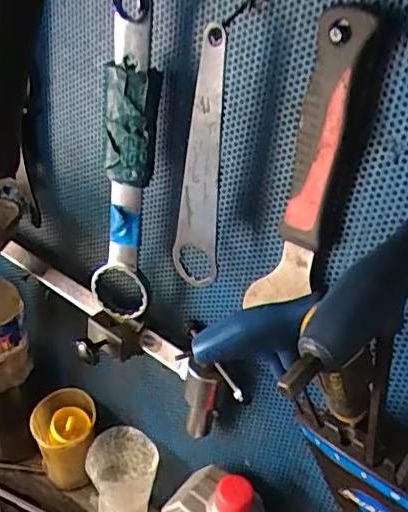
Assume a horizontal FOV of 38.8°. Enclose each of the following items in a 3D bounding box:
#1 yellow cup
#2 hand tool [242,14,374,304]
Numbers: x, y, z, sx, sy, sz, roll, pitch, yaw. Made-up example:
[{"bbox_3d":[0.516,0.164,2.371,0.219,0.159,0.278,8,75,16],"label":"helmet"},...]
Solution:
[{"bbox_3d":[-0.152,0.203,0.635,0.063,0.095,0.062,1,33,-9],"label":"yellow cup"},{"bbox_3d":[0.062,-0.046,0.366,0.043,0.204,0.017,24,36,26],"label":"hand tool"}]

